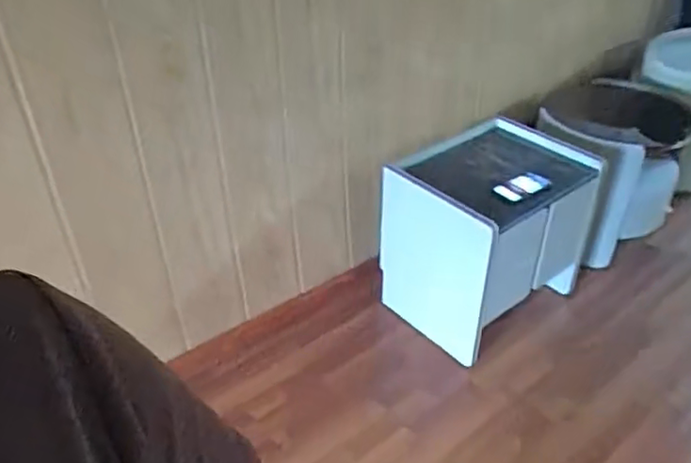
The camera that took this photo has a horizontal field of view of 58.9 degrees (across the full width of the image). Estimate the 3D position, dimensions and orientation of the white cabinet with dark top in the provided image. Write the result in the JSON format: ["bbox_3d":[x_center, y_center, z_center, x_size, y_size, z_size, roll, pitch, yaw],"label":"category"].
[{"bbox_3d":[0.406,0.015,1.833,0.514,0.509,0.426,-31,45,-34],"label":"white cabinet with dark top"}]

